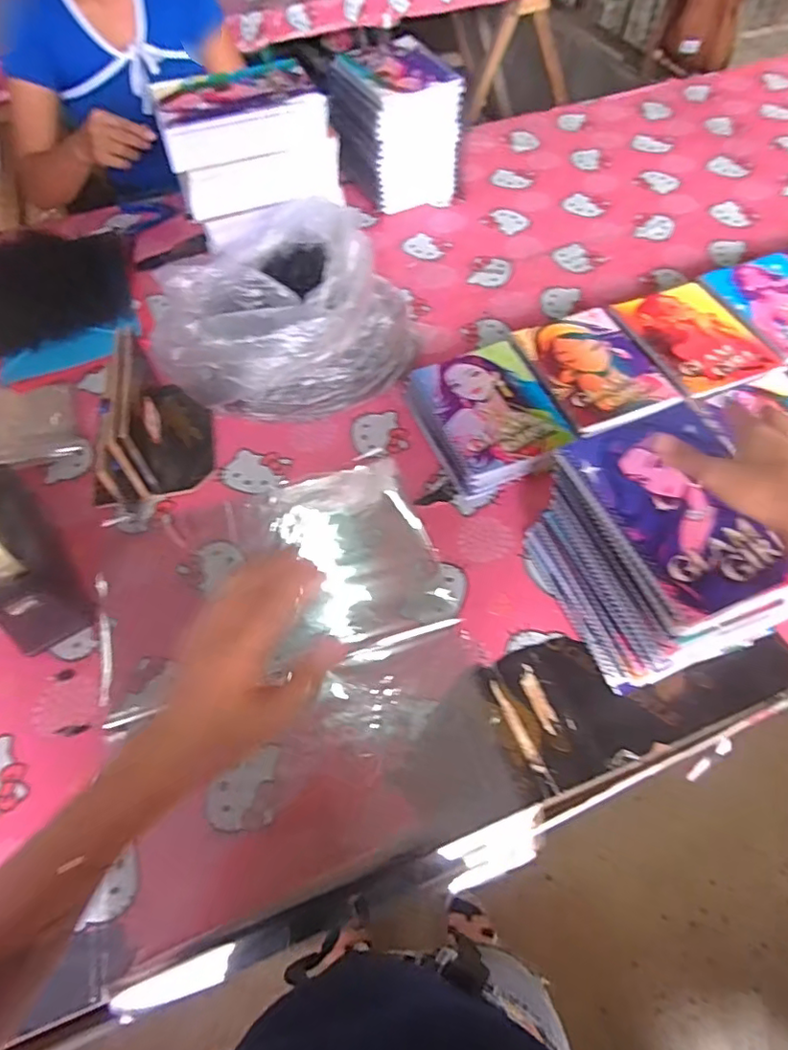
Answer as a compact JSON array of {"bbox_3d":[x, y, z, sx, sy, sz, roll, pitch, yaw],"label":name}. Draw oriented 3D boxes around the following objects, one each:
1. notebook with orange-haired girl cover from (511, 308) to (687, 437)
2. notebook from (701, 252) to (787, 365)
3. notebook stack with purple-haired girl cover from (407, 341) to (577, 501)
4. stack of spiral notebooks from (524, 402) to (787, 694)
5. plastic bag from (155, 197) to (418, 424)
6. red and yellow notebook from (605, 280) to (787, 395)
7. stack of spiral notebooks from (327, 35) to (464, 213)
[{"bbox_3d":[0.271,-0.216,0.784,0.148,0.013,0.210,-18,58,-9],"label":"notebook with orange-haired girl cover"},{"bbox_3d":[0.573,-0.322,0.836,0.167,0.010,0.206,-17,58,-8],"label":"notebook"},{"bbox_3d":[0.123,-0.142,0.763,0.164,0.048,0.206,-20,58,-10],"label":"notebook stack with purple-haired girl cover"},{"bbox_3d":[0.260,0.025,0.577,0.155,0.167,0.198,-19,58,-10],"label":"stack of spiral notebooks"},{"bbox_3d":[-0.132,-0.259,0.751,0.279,0.217,0.269,11,58,10],"label":"plastic bag"},{"bbox_3d":[0.420,-0.266,0.805,0.151,0.007,0.204,-17,58,-8],"label":"red and yellow notebook"},{"bbox_3d":[0.006,-0.710,1.038,0.171,0.186,0.210,-24,59,-13],"label":"stack of spiral notebooks"}]

